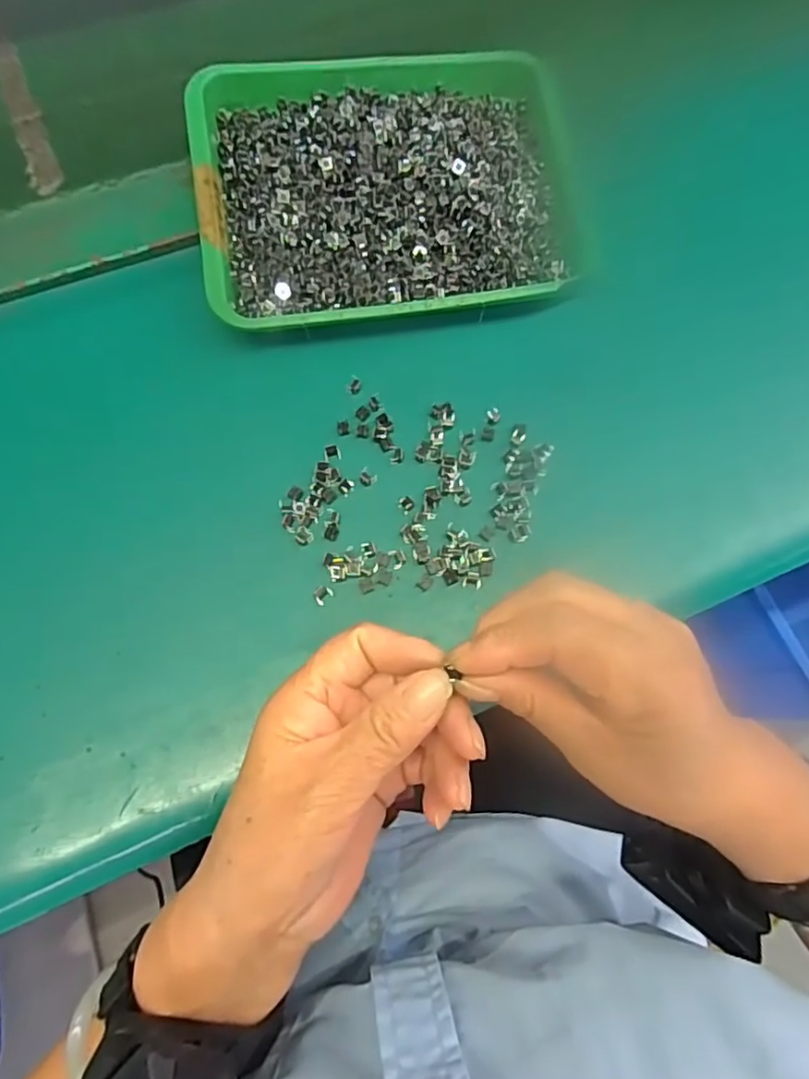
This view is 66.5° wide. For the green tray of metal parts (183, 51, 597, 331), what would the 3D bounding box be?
[{"bbox_3d":[-0.006,-0.205,0.356,0.217,0.028,0.173,-9,74,-5],"label":"green tray of metal parts"}]

